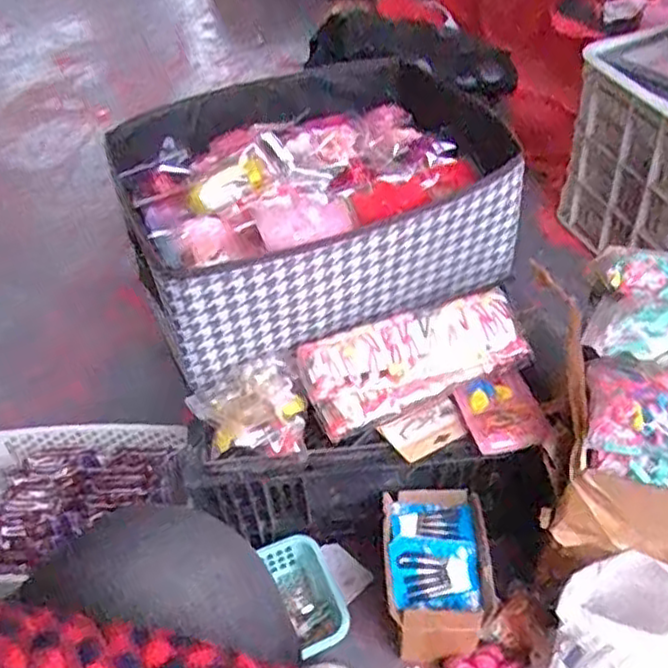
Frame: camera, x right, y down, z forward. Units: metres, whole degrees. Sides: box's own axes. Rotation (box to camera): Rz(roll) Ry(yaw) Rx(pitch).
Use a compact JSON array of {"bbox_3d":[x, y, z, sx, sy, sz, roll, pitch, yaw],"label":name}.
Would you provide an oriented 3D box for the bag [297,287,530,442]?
[{"bbox_3d":[0.085,0.029,0.733,0.232,0.066,0.088,-14,46,-8],"label":"bag"}]

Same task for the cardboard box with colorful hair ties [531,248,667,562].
[{"bbox_3d":[0.309,0.059,0.658,0.196,0.154,0.248,2,46,8],"label":"cardboard box with colorful hair ties"}]

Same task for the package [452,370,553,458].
[{"bbox_3d":[0.173,0.083,0.724,0.073,0.024,0.092,-11,46,-5],"label":"package"}]

